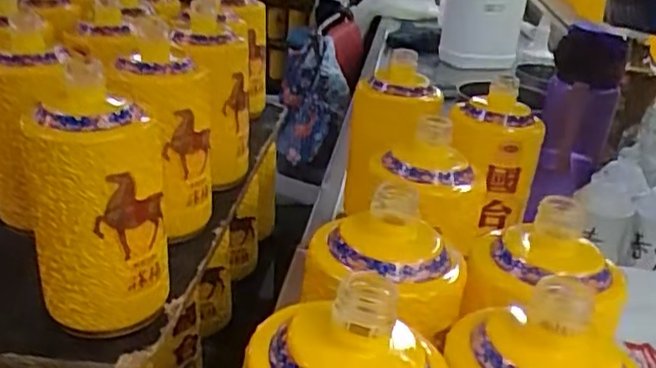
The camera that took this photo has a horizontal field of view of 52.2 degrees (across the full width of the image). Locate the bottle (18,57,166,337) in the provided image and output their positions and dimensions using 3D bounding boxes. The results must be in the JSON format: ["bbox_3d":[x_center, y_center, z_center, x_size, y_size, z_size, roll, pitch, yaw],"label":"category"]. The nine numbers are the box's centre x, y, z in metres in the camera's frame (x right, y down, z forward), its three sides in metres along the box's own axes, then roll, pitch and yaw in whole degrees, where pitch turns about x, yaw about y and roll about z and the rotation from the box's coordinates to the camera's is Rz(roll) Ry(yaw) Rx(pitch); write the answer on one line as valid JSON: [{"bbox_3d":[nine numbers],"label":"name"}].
[{"bbox_3d":[-0.157,0.015,0.453,0.077,0.169,0.065,14,27,24],"label":"bottle"}]

